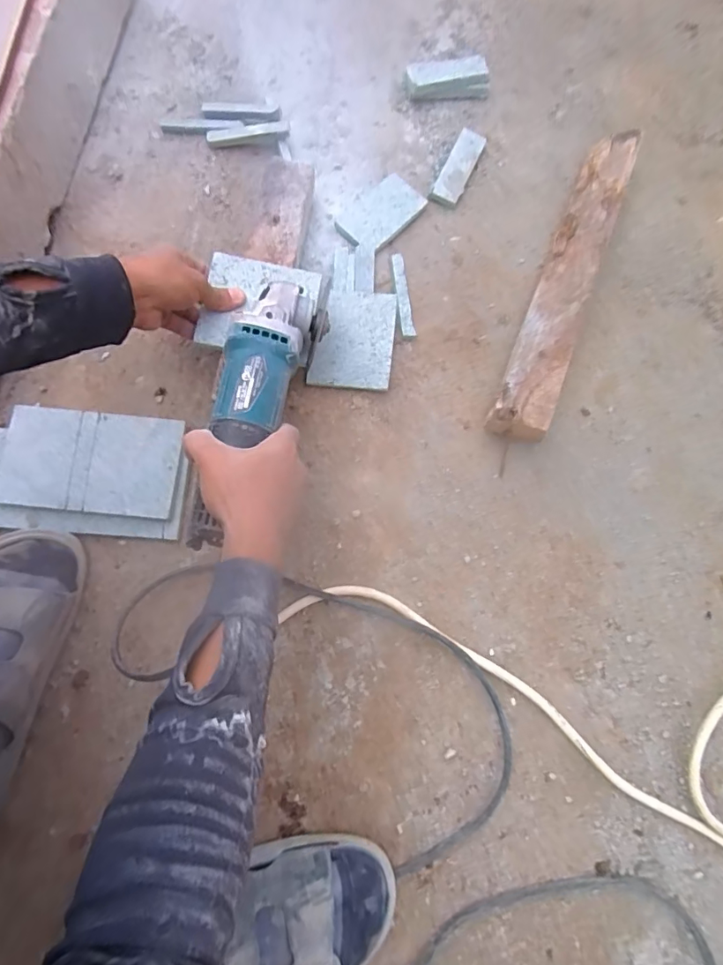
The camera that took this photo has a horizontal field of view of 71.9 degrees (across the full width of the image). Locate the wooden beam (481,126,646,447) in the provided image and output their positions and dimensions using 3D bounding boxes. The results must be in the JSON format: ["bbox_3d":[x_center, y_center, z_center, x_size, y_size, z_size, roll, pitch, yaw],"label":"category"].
[{"bbox_3d":[0.225,-0.226,0.544,0.057,0.054,0.401,23,77,4],"label":"wooden beam"}]

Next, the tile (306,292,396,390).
[{"bbox_3d":[-0.010,-0.150,0.525,0.083,0.007,0.099,6,91,6],"label":"tile"}]

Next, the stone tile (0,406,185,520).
[{"bbox_3d":[-0.271,-0.021,0.495,0.176,0.008,0.099,5,78,1],"label":"stone tile"}]

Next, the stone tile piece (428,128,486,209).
[{"bbox_3d":[0.115,-0.374,0.595,0.034,0.015,0.101,24,77,5],"label":"stone tile piece"}]

